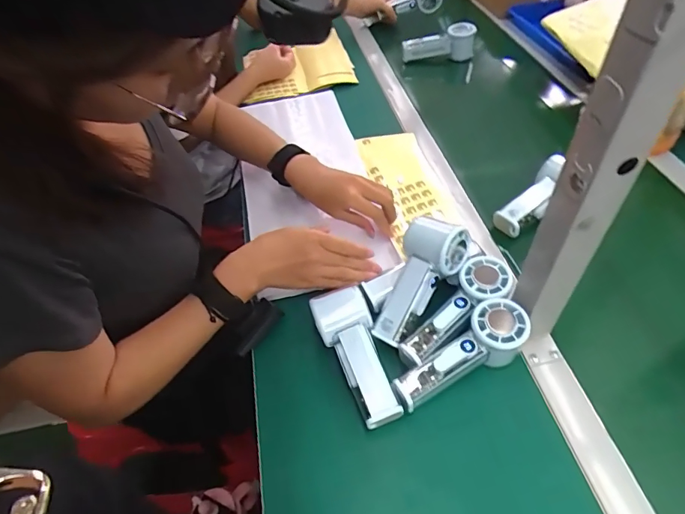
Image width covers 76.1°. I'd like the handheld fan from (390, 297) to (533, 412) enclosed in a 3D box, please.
[{"bbox_3d":[0.123,0.099,0.440,0.152,0.037,0.049,-30,53,-19],"label":"handheld fan"}]

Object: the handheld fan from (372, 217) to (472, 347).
[{"bbox_3d":[0.084,0.029,0.497,0.064,0.053,0.149,28,88,26],"label":"handheld fan"}]

